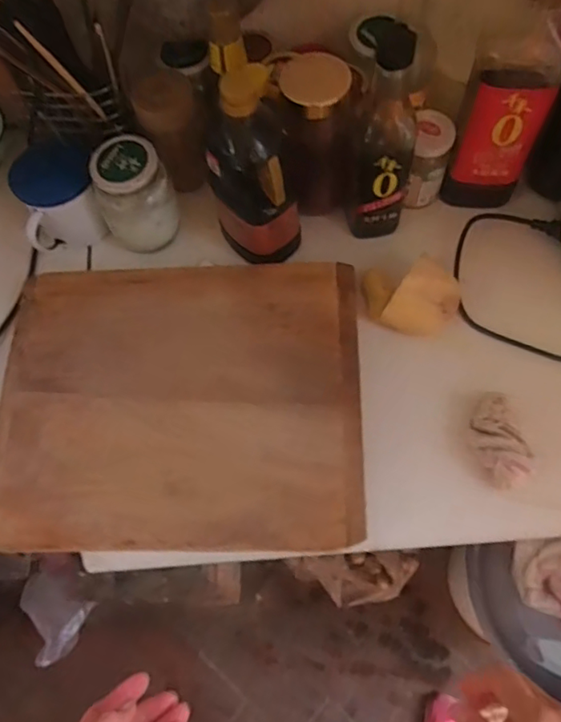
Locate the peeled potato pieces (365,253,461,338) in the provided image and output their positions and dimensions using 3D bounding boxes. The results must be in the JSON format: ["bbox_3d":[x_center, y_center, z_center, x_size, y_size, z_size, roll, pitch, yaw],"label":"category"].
[{"bbox_3d":[0.146,-0.068,0.629,0.101,0.056,0.088,10,68,8],"label":"peeled potato pieces"}]

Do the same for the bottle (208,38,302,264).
[{"bbox_3d":[-0.028,-0.196,0.578,0.089,0.250,0.070,-8,66,0],"label":"bottle"}]

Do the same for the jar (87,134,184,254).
[{"bbox_3d":[-0.164,-0.187,0.649,0.083,0.115,0.071,-22,67,-6],"label":"jar"}]

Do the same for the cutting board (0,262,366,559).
[{"bbox_3d":[-0.106,0.037,0.586,0.367,0.029,0.301,-1,67,3],"label":"cutting board"}]

